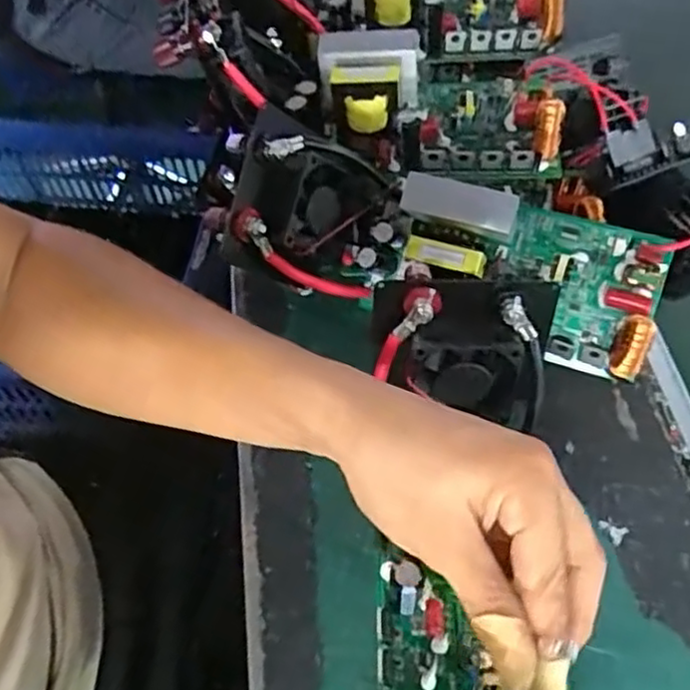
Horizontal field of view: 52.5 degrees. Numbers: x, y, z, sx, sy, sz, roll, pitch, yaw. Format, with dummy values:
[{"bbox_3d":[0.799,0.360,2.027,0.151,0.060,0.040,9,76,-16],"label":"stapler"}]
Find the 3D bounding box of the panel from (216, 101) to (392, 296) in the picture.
[{"bbox_3d":[-0.021,-0.084,0.454,0.029,0.104,0.096,13,86,50],"label":"panel"}]

